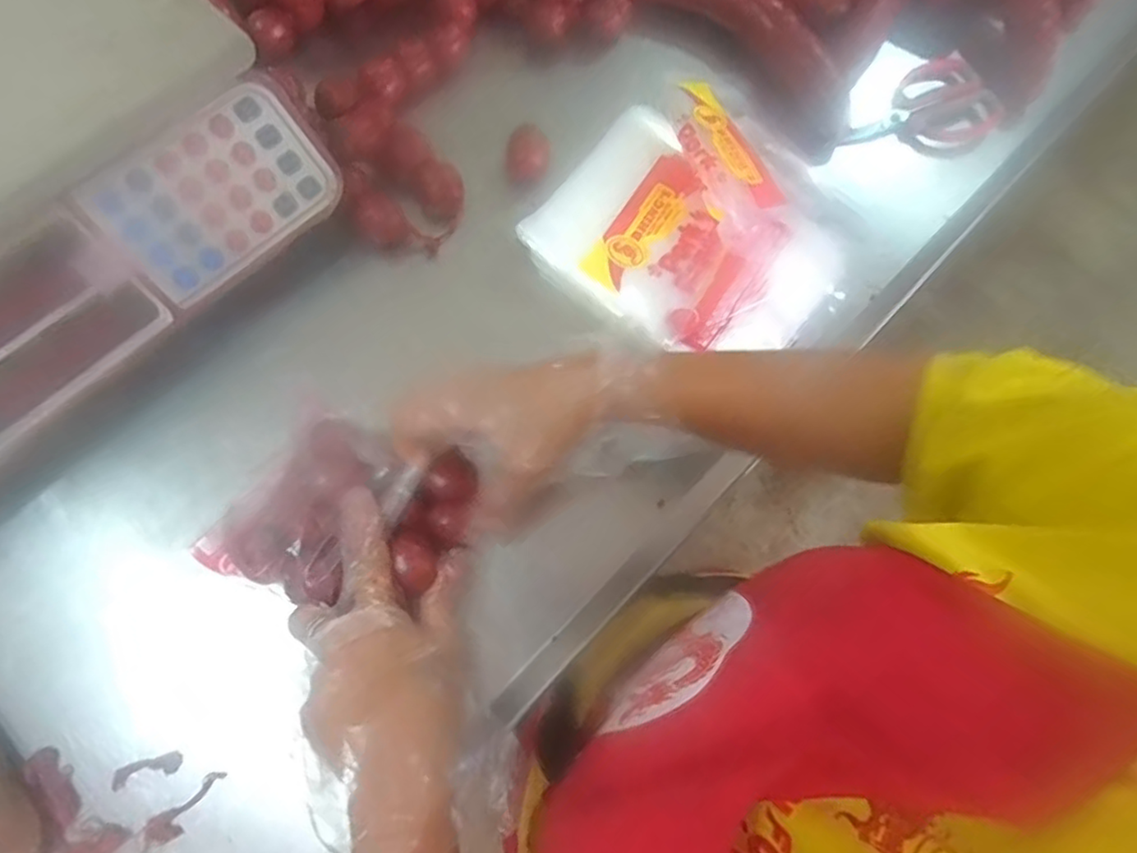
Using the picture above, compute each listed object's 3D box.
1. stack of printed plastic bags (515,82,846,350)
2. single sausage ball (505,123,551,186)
[{"bbox_3d":[0.101,-0.151,0.484,0.203,0.030,0.195,36,74,5],"label":"stack of printed plastic bags"},{"bbox_3d":[-0.030,-0.201,0.492,0.032,0.029,0.035,1,74,-5],"label":"single sausage ball"}]

